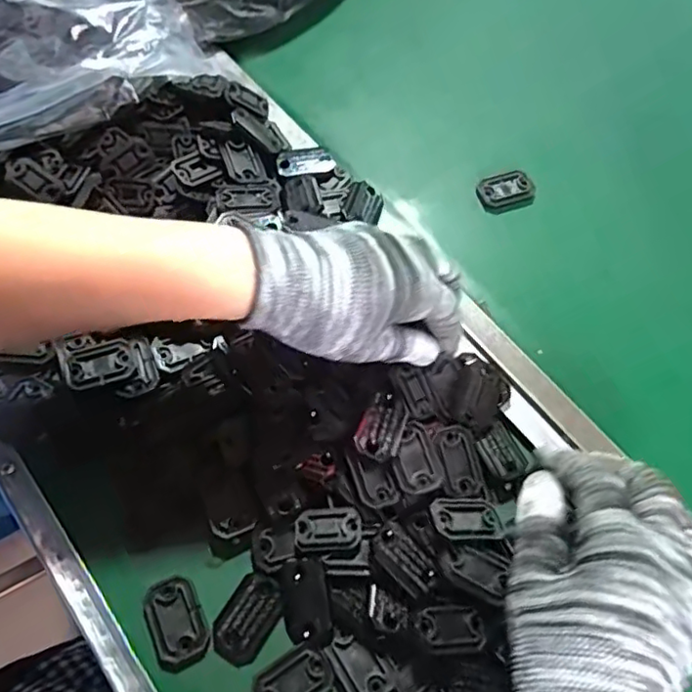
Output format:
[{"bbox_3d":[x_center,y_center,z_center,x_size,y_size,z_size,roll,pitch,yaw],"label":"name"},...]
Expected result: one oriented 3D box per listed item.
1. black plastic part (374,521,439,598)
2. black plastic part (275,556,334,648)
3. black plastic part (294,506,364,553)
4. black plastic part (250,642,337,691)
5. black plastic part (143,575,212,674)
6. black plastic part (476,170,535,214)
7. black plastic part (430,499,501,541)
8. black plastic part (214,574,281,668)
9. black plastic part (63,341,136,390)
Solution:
[{"bbox_3d":[0.032,0.114,0.326,0.038,0.004,0.024,48,50,9],"label":"black plastic part"},{"bbox_3d":[-0.022,0.139,0.329,0.027,0.007,0.045,-21,78,11],"label":"black plastic part"},{"bbox_3d":[-0.010,0.102,0.338,0.037,0.013,0.024,-3,67,-1],"label":"black plastic part"},{"bbox_3d":[-0.028,0.178,0.318,0.043,0.004,0.030,-30,70,-12],"label":"black plastic part"},{"bbox_3d":[-0.091,0.150,0.330,0.029,0.004,0.045,-23,69,-10],"label":"black plastic part"},{"bbox_3d":[0.120,-0.115,0.456,0.040,0.007,0.028,-20,68,-9],"label":"black plastic part"},{"bbox_3d":[0.067,0.098,0.343,0.039,0.004,0.025,5,38,-15],"label":"black plastic part"},{"bbox_3d":[-0.052,0.147,0.330,0.027,0.004,0.044,26,69,11],"label":"black plastic part"},{"bbox_3d":[-0.152,0.011,0.376,0.041,0.004,0.028,-16,68,-7],"label":"black plastic part"}]

